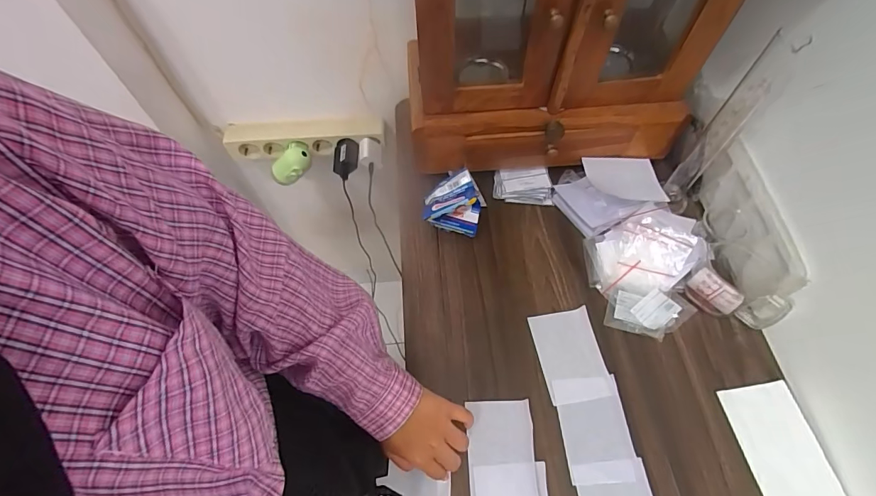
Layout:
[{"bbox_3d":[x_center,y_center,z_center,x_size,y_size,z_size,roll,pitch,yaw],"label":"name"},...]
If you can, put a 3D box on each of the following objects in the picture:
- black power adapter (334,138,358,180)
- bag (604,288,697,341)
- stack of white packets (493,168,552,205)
[{"bbox_3d":[-0.167,-0.162,0.764,0.042,0.037,0.077,-4,60,-1],"label":"black power adapter"},{"bbox_3d":[0.268,0.079,0.532,0.093,0.021,0.066,16,62,11],"label":"bag"},{"bbox_3d":[0.127,-0.094,0.635,0.085,0.016,0.055,2,60,3],"label":"stack of white packets"}]

